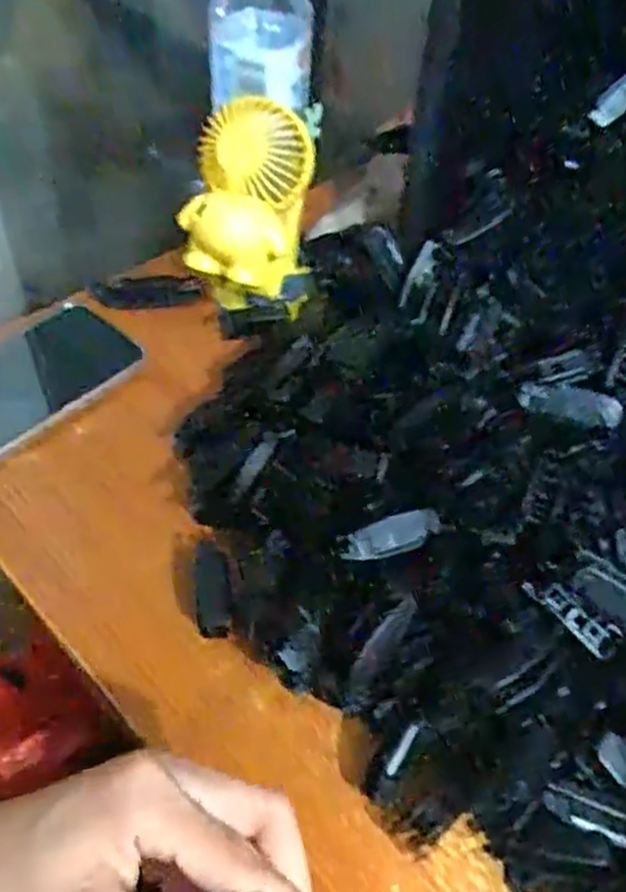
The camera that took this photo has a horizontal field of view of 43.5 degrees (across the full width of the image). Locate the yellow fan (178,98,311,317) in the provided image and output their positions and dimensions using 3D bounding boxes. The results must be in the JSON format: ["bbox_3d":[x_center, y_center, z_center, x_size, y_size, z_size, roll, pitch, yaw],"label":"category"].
[{"bbox_3d":[-0.042,-0.139,0.497,0.074,0.139,0.080,8,48,4],"label":"yellow fan"}]

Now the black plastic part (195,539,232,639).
[{"bbox_3d":[-0.052,0.074,0.410,0.017,0.013,0.055,-4,48,-7],"label":"black plastic part"}]

